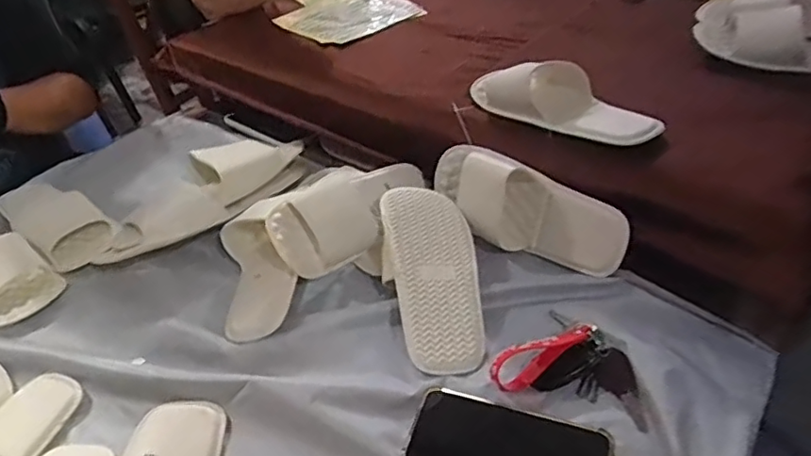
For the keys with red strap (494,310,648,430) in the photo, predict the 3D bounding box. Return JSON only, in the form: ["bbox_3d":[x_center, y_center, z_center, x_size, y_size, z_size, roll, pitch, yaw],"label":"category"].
[{"bbox_3d":[0.160,0.118,0.574,0.132,0.035,0.110,9,42,19],"label":"keys with red strap"}]

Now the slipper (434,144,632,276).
[{"bbox_3d":[0.133,-0.021,0.688,0.237,0.084,0.053,24,49,33],"label":"slipper"}]

